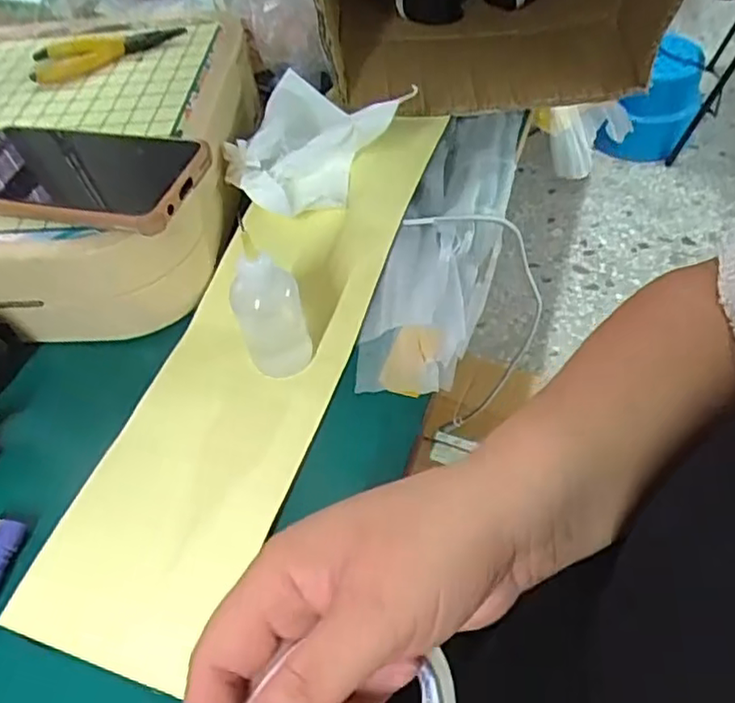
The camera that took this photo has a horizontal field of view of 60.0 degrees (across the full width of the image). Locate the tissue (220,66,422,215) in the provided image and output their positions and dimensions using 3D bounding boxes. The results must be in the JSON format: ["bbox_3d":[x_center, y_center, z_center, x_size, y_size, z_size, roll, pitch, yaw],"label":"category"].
[{"bbox_3d":[-0.048,-0.147,0.454,0.110,0.070,0.099,-26,53,-14],"label":"tissue"}]

